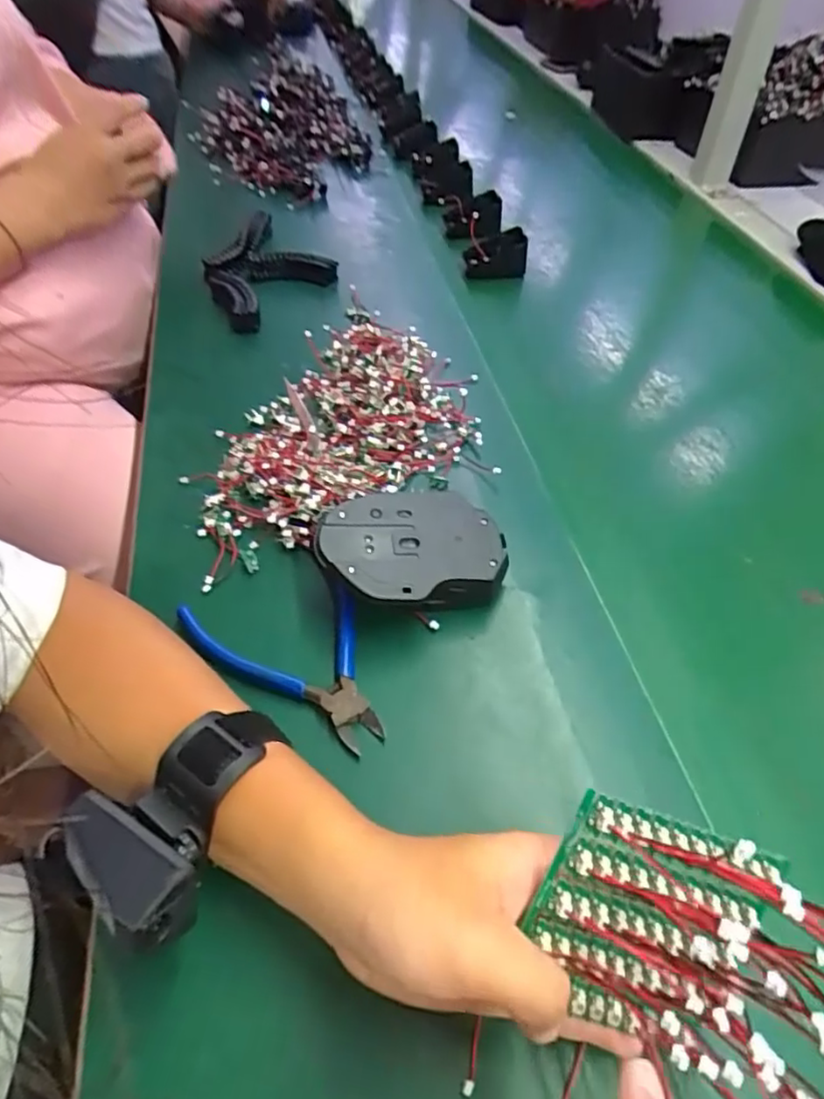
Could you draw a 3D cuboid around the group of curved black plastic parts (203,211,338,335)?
[{"bbox_3d":[-0.162,-0.287,0.664,0.126,0.032,0.156,-33,56,-29],"label":"group of curved black plastic parts"}]

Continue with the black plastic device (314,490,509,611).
[{"bbox_3d":[-0.001,0.004,0.400,0.111,0.035,0.074,-9,62,-17],"label":"black plastic device"}]

